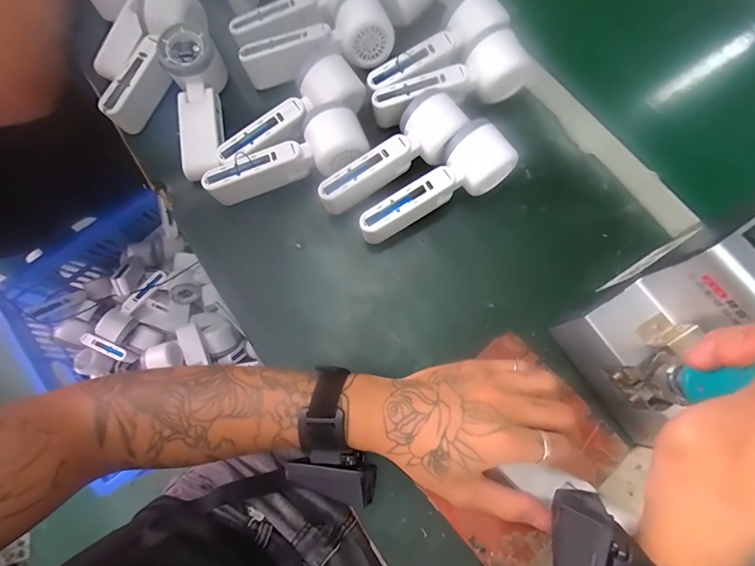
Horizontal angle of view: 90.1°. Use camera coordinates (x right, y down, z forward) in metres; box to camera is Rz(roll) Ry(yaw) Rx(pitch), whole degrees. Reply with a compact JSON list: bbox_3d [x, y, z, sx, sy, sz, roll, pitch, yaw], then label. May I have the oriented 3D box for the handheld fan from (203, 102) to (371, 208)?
[{"bbox_3d":[-0.093,-0.128,0.393,0.166,0.058,0.055,-14,75,-3],"label":"handheld fan"}]

